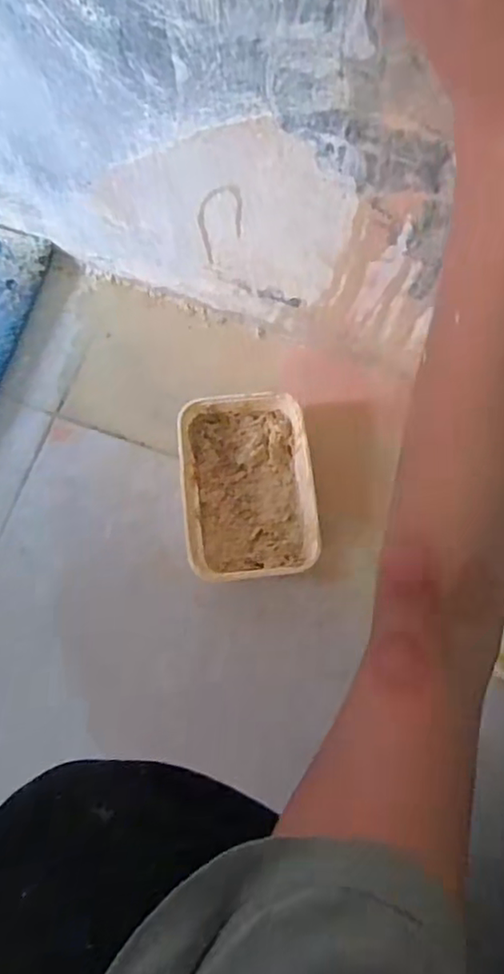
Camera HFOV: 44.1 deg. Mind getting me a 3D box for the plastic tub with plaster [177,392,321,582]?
[{"bbox_3d":[-0.005,0.002,0.596,0.120,0.058,0.175,-4,75,-3],"label":"plastic tub with plaster"}]

